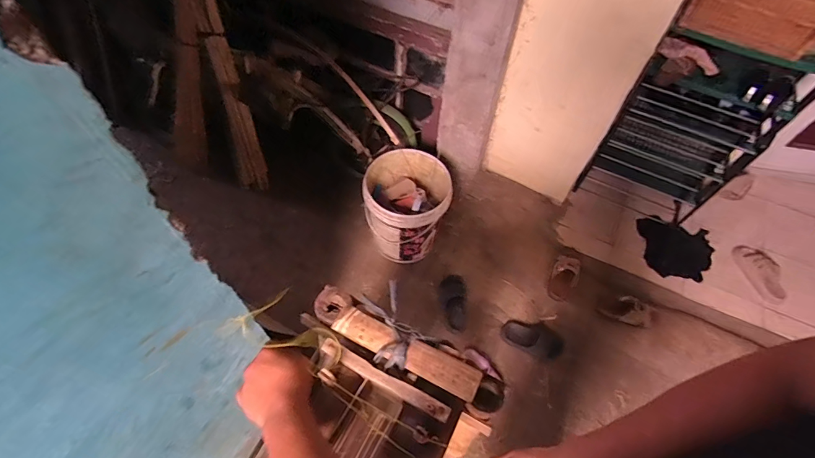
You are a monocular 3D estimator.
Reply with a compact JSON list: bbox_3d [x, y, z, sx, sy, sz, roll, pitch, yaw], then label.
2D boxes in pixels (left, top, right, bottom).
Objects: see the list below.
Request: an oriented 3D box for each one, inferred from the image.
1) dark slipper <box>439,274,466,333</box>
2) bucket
[{"bbox_3d":[0.177,0.279,1.594,0.103,0.050,0.243,5,58,1],"label":"dark slipper"},{"bbox_3d":[-0.001,-0.084,1.588,0.304,0.358,0.305,1,58,-1],"label":"bucket"}]

